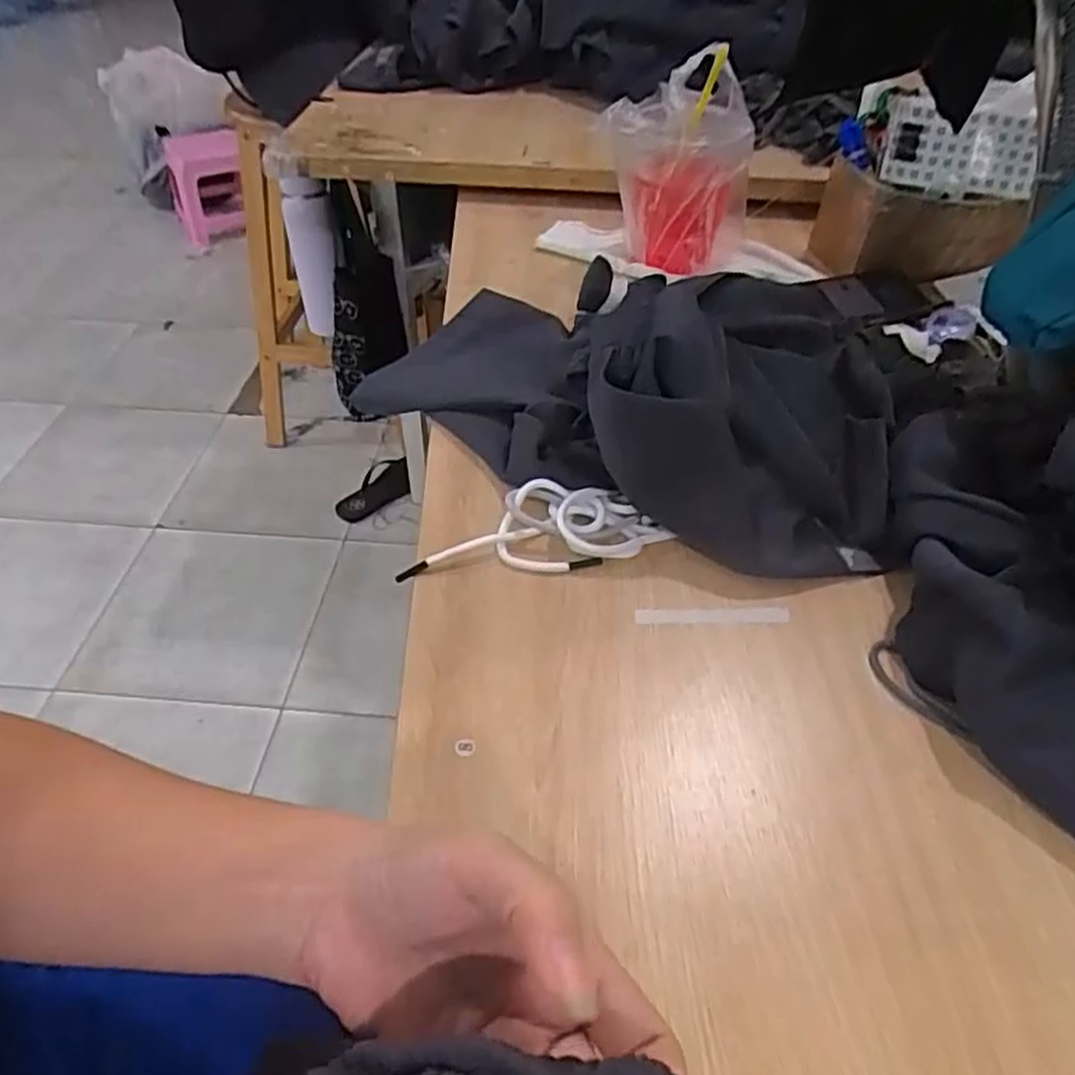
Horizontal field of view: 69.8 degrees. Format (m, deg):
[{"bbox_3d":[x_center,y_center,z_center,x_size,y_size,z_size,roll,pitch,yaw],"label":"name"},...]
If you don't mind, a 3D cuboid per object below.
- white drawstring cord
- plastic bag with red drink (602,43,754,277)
[{"bbox_3d":[-0.001,-0.007,0.526,0.176,0.026,0.059,-4,45,-2],"label":"white drawstring cord"},{"bbox_3d":[0.142,-0.364,0.768,0.134,0.175,0.119,12,46,11],"label":"plastic bag with red drink"}]

